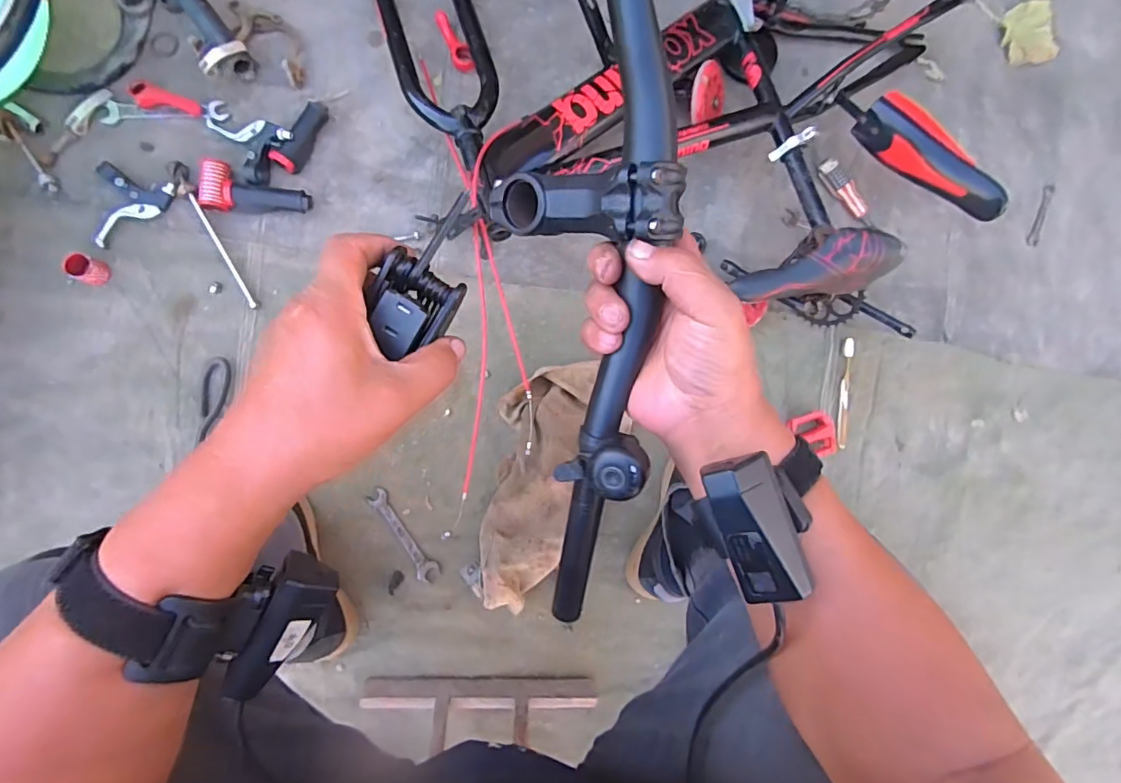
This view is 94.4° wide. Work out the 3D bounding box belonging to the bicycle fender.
[{"bbox_3d":[0.520,-0.344,0.750,0.045,0.073,0.269,-44,81,-7],"label":"bicycle fender"}]

